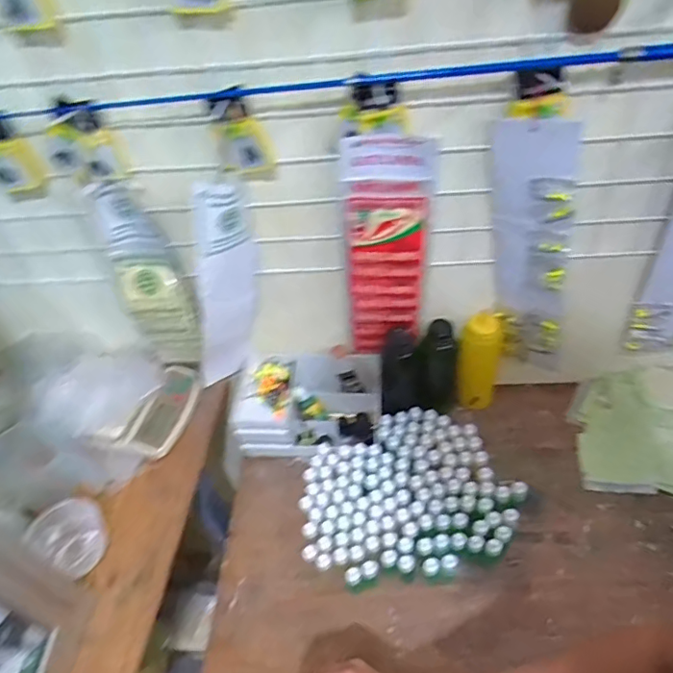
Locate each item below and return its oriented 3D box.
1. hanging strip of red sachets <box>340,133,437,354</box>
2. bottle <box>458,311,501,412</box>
[{"bbox_3d":[0.069,-0.103,0.751,0.105,0.352,0.018,3,46,7],"label":"hanging strip of red sachets"},{"bbox_3d":[0.227,0.042,0.879,0.060,0.179,0.059,17,50,22],"label":"bottle"}]

